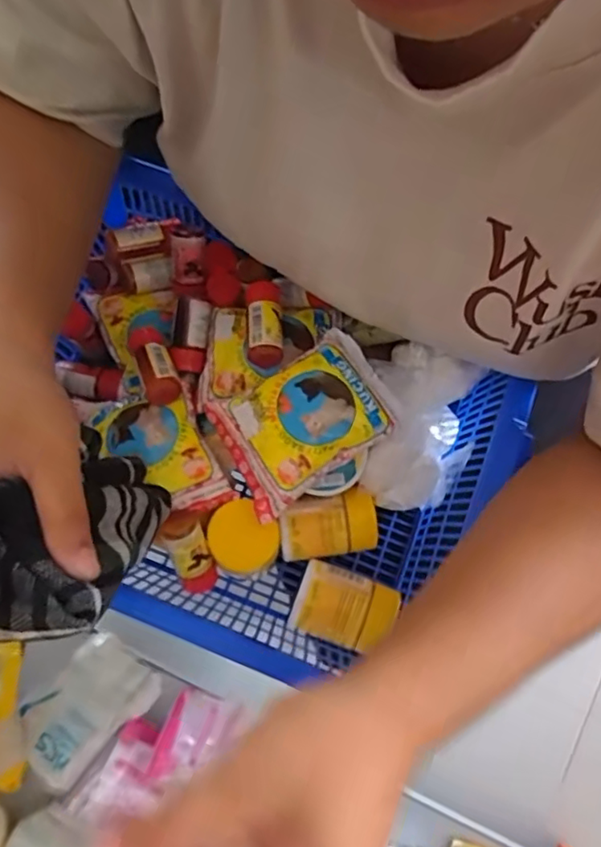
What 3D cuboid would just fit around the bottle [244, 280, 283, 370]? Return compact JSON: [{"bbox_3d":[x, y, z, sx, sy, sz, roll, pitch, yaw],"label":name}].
[{"bbox_3d":[-0.024,-0.067,0.394,0.022,0.017,0.056,-3,80,1],"label":"bottle"}]

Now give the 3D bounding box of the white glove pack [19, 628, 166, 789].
[{"bbox_3d":[-0.254,0.336,0.711,0.105,0.025,0.161,41,83,8],"label":"white glove pack"}]

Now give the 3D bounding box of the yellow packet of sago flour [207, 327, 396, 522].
[{"bbox_3d":[0.002,-0.003,0.372,0.105,0.024,0.077,-32,81,-5],"label":"yellow packet of sago flour"}]

